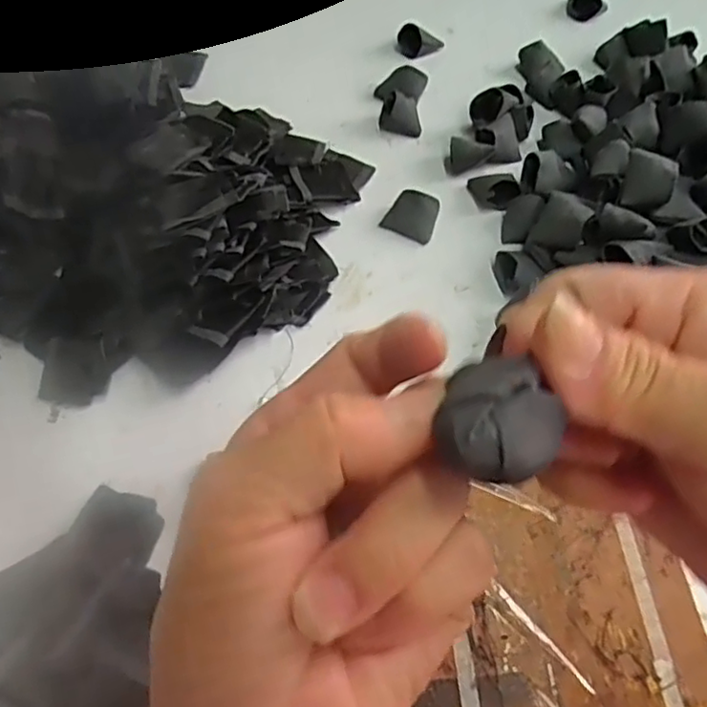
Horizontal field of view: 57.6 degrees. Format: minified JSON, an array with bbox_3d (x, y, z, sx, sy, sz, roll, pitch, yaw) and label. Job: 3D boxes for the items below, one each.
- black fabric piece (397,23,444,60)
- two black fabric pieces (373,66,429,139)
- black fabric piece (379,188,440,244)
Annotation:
[{"bbox_3d":[0.068,-0.312,0.644,0.046,0.028,0.021,-3,58,-5],"label":"black fabric piece"},{"bbox_3d":[0.043,-0.235,0.590,0.044,0.026,0.073,8,57,1],"label":"two black fabric pieces"},{"bbox_3d":[0.048,-0.112,0.515,0.040,0.019,0.036,26,59,13],"label":"black fabric piece"}]

